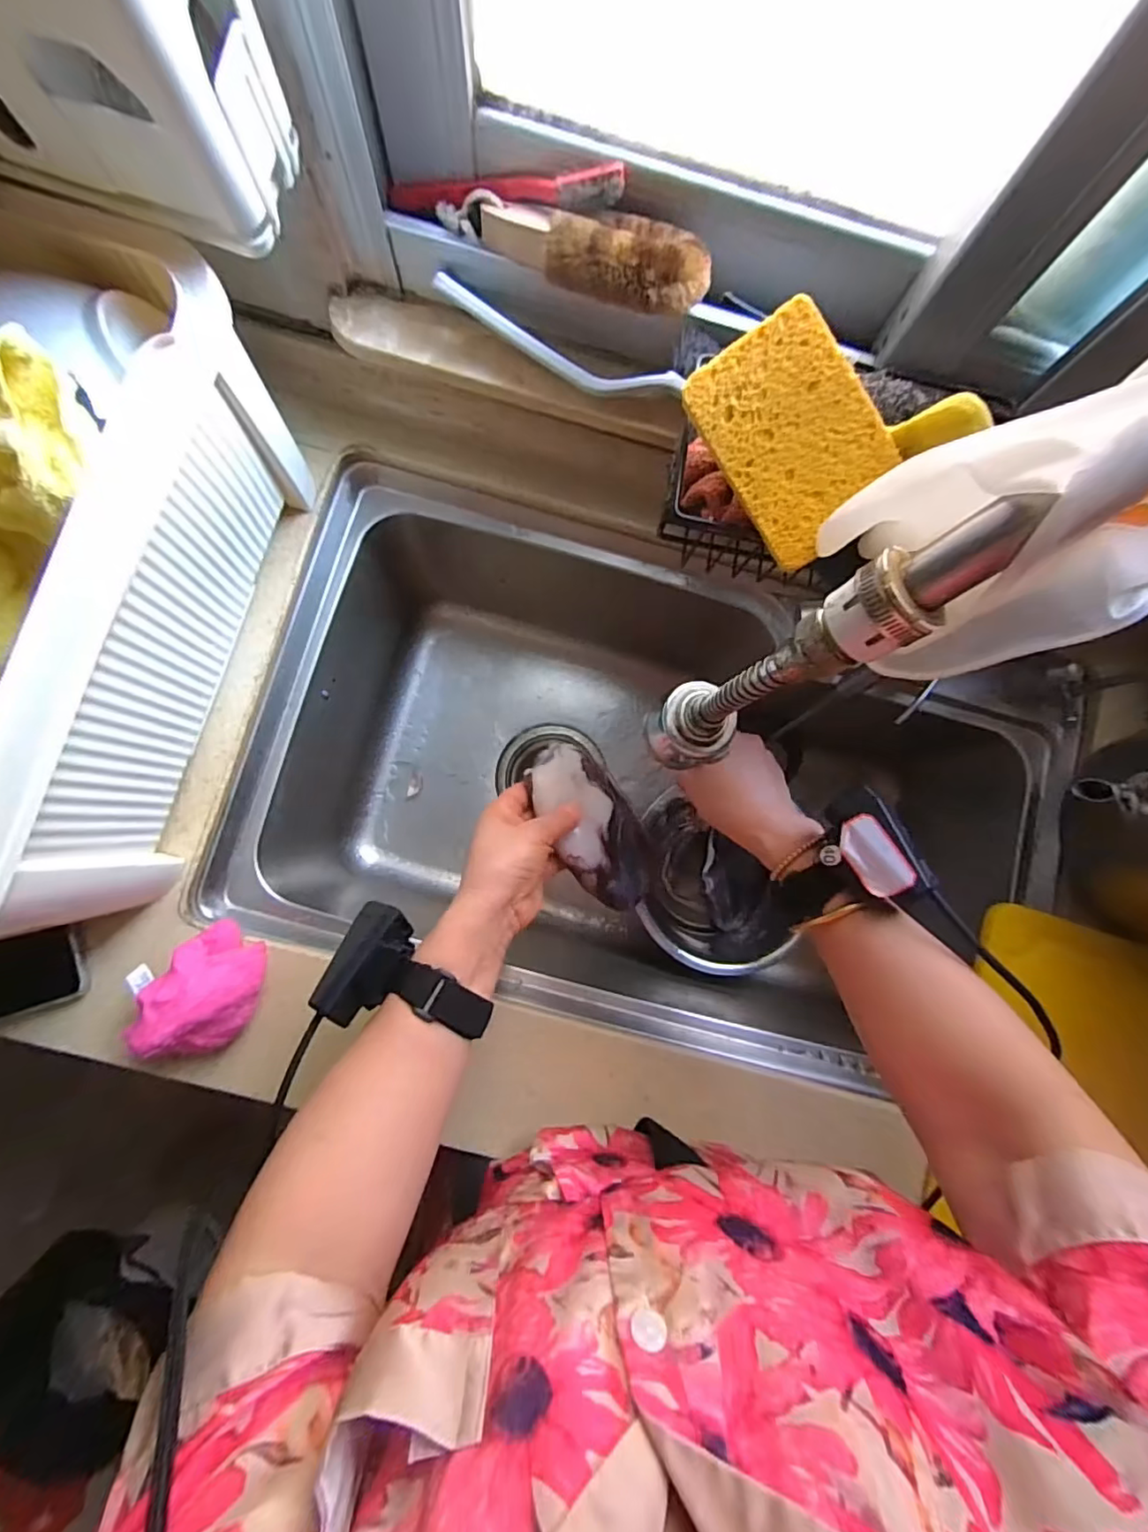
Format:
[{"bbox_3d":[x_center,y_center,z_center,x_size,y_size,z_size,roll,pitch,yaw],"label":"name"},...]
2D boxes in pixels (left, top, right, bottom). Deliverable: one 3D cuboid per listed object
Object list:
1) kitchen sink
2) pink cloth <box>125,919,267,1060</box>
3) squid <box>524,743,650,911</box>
[{"bbox_3d":[0.081,0.023,0.608,0.724,0.253,0.432,16,82,-2],"label":"kitchen sink"},{"bbox_3d":[-0.273,0.166,0.418,0.075,0.051,0.085,34,82,1],"label":"pink cloth"},{"bbox_3d":[0.016,0.047,0.444,0.065,0.016,0.136,-29,94,-7],"label":"squid"}]

